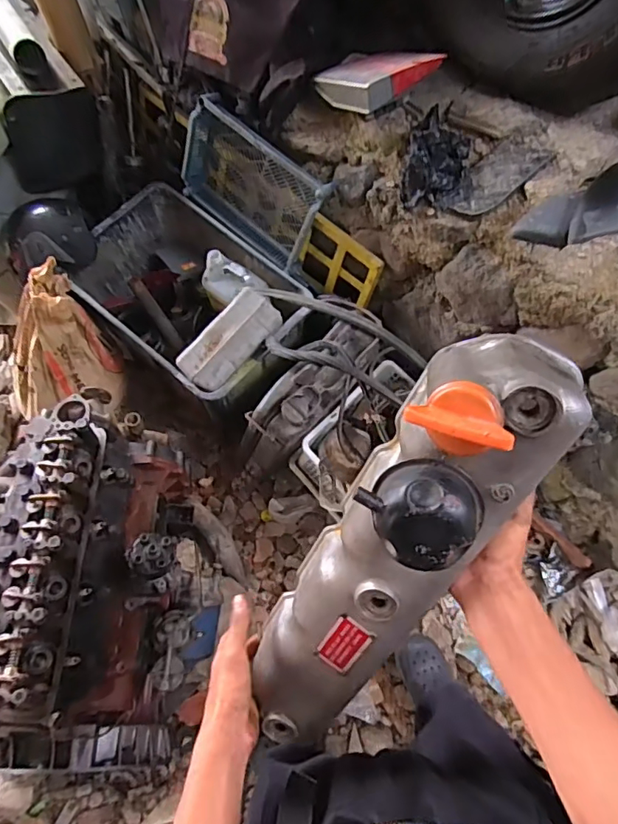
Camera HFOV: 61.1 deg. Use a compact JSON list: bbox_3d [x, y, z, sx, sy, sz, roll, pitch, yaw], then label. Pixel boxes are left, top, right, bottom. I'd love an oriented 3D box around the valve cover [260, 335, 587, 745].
[{"bbox_3d":[0.061,0.138,0.479,0.115,0.447,0.138,38,32,17],"label":"valve cover"}]

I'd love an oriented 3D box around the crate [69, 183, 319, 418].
[{"bbox_3d":[-0.301,-0.283,1.466,0.651,0.297,0.424,37,69,17],"label":"crate"}]

